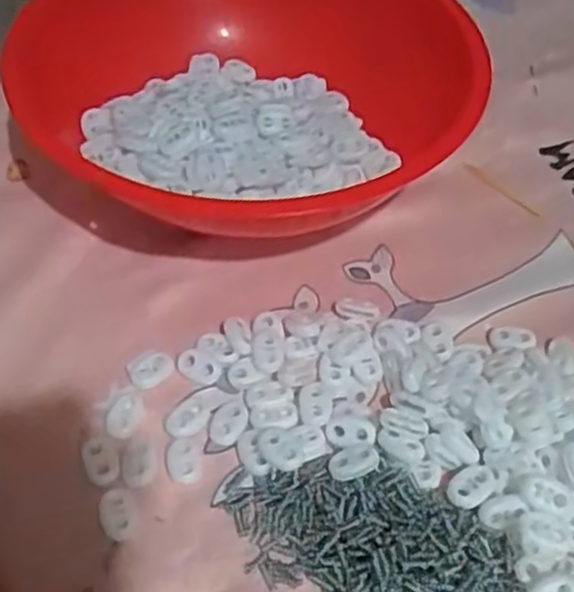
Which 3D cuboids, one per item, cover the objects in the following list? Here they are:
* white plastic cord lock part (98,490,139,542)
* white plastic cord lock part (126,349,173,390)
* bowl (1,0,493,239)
[{"bbox_3d":[-0.071,0.092,0.326,0.015,0.004,0.021,-12,53,-12],"label":"white plastic cord lock part"},{"bbox_3d":[-0.065,0.035,0.369,0.021,0.007,0.016,-21,55,-18],"label":"white plastic cord lock part"},{"bbox_3d":[-0.022,-0.105,0.435,0.229,0.084,0.218,1,51,-2],"label":"bowl"}]

